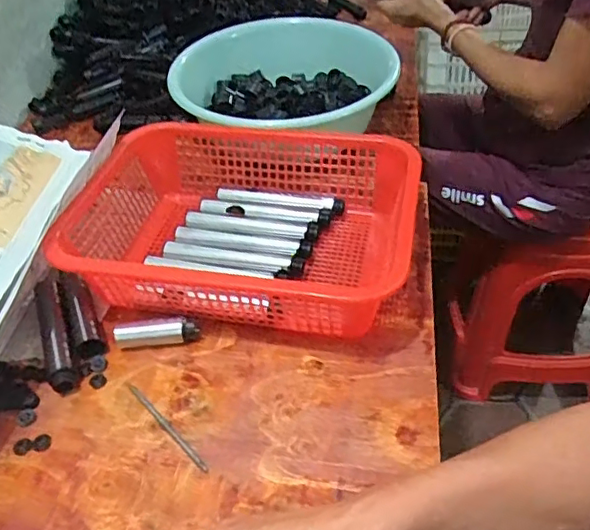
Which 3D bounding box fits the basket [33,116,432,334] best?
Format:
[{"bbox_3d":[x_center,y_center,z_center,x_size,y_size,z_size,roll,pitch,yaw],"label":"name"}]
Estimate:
[{"bbox_3d":[-0.061,-0.038,0.612,0.356,0.099,0.247,6,44,11],"label":"basket"}]

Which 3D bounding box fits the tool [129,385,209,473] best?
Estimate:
[{"bbox_3d":[-0.110,0.137,0.490,0.007,0.004,0.114,-34,50,-28],"label":"tool"}]

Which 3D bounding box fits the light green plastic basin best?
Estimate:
[{"bbox_3d":[-0.022,-0.236,0.781,0.281,0.112,0.265,-2,43,2],"label":"light green plastic basin"}]

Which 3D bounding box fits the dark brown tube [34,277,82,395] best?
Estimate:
[{"bbox_3d":[-0.236,0.067,0.565,0.027,0.029,0.147,-19,45,-15],"label":"dark brown tube"}]

